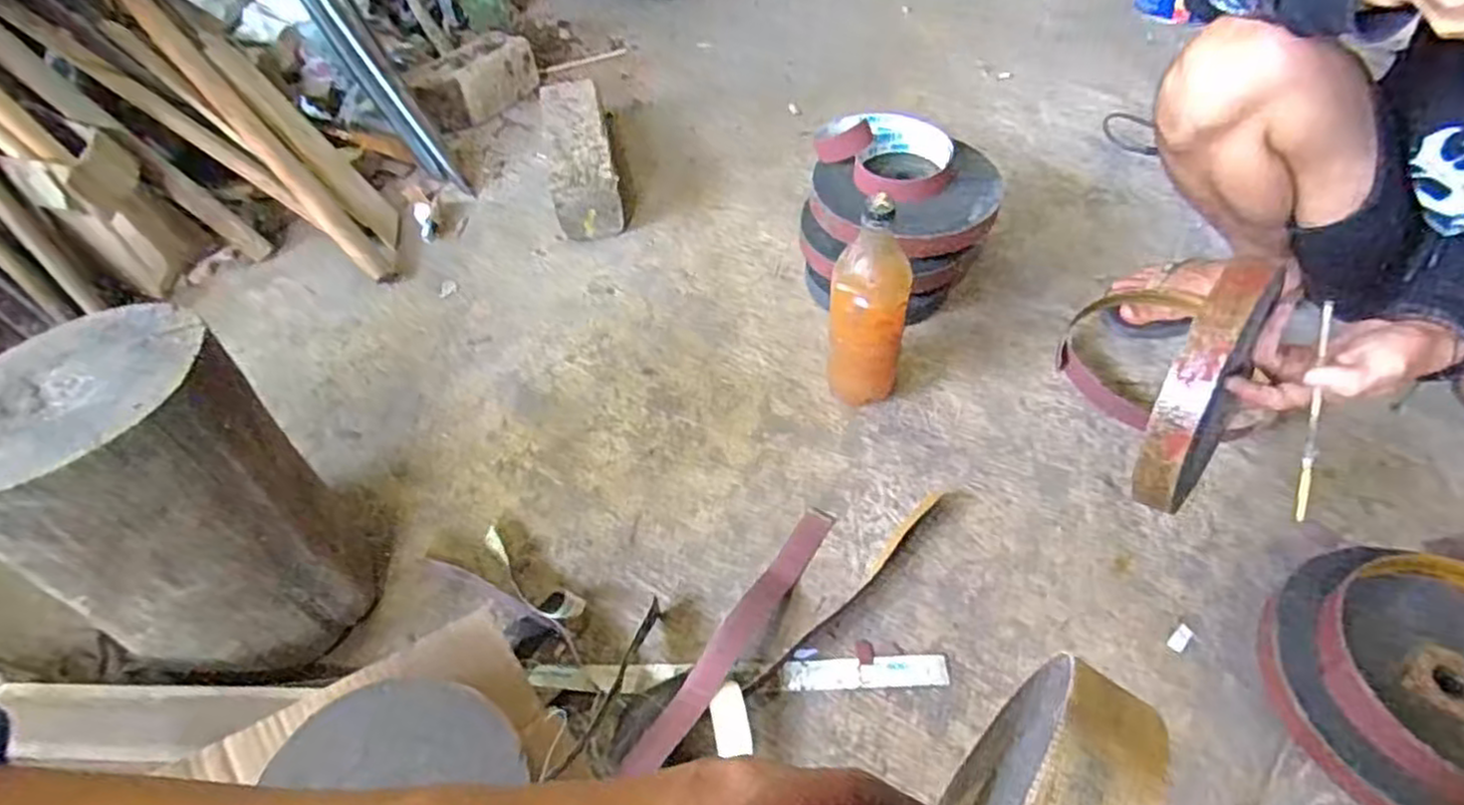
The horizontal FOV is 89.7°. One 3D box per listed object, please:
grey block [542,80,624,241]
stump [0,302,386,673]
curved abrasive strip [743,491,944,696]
[{"bbox_3d":[-0.238,-0.387,1.164,0.096,0.107,0.315,-11,49,-5],"label":"grey block"},{"bbox_3d":[-0.485,0.092,0.650,0.225,0.292,0.196,27,56,25],"label":"stump"},{"bbox_3d":[0.120,0.178,0.721,0.017,0.018,0.294,34,59,29],"label":"curved abrasive strip"}]

